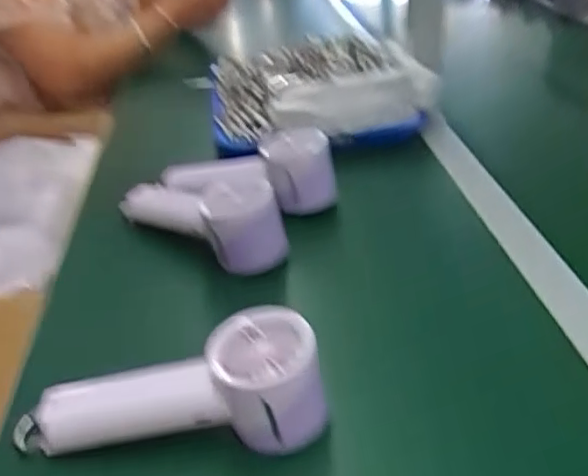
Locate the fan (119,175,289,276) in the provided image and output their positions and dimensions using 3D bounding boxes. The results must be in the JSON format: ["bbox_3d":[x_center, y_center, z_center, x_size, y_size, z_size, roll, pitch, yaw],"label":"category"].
[{"bbox_3d":[-0.092,-0.026,0.579,0.196,0.070,0.059,23,42,35],"label":"fan"}]

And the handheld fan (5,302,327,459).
[{"bbox_3d":[-0.077,0.089,0.391,0.190,0.058,0.066,-1,34,4],"label":"handheld fan"}]

